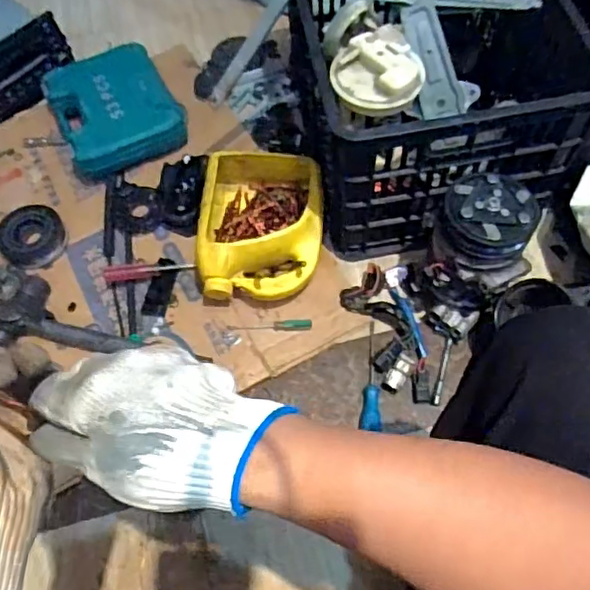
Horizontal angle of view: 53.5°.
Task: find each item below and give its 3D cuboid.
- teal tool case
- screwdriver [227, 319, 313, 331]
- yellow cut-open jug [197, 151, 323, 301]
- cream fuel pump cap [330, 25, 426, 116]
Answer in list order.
[{"bbox_3d":[-0.316,-0.322,1.040,0.202,0.084,0.236,-27,64,-10],"label":"teal tool case"},{"bbox_3d":[-0.036,0.044,0.847,0.120,0.011,0.018,-2,61,2],"label":"screwdriver"},{"bbox_3d":[-0.049,-0.096,0.871,0.173,0.098,0.218,1,63,4],"label":"yellow cut-open jug"},{"bbox_3d":[0.105,-0.287,0.753,0.112,0.050,0.104,-2,63,3],"label":"cream fuel pump cap"}]

